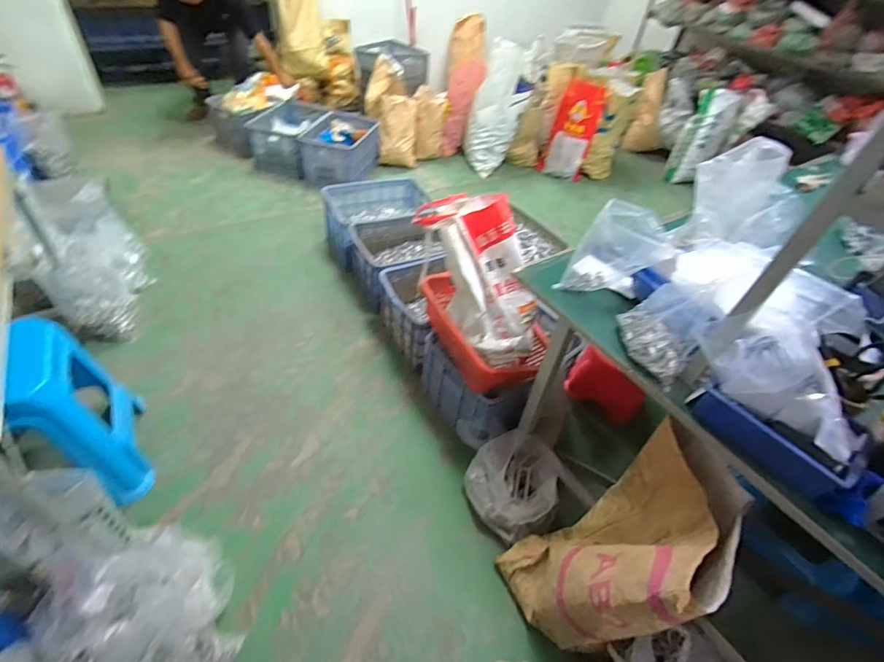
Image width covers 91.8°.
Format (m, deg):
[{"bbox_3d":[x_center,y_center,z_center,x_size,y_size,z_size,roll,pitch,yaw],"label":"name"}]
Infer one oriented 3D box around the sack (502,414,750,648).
[{"bbox_3d":[0.396,0.499,1.022,0.174,0.661,0.379,39,52,3],"label":"sack"}]

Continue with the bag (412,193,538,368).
[{"bbox_3d":[0.130,-0.162,1.312,0.229,0.221,0.540,-21,96,-23],"label":"bag"}]

